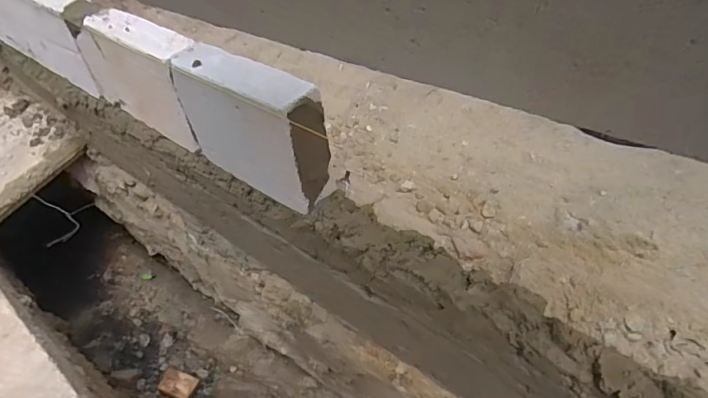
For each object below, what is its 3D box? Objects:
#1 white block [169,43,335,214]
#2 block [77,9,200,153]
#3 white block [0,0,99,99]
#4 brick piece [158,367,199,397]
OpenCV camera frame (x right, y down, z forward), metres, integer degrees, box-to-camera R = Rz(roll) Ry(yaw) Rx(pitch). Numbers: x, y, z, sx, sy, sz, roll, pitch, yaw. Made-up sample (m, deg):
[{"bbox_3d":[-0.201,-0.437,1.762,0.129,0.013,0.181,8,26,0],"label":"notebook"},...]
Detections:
[{"bbox_3d":[-0.163,-0.109,0.708,0.269,0.202,0.072,27,51,30],"label":"white block"},{"bbox_3d":[-0.399,-0.238,0.859,0.352,0.180,0.071,28,52,30],"label":"block"},{"bbox_3d":[-0.762,-0.427,1.094,0.627,0.185,0.083,28,52,30],"label":"white block"},{"bbox_3d":[-0.455,0.476,1.167,0.092,0.025,0.063,12,45,17],"label":"brick piece"}]

